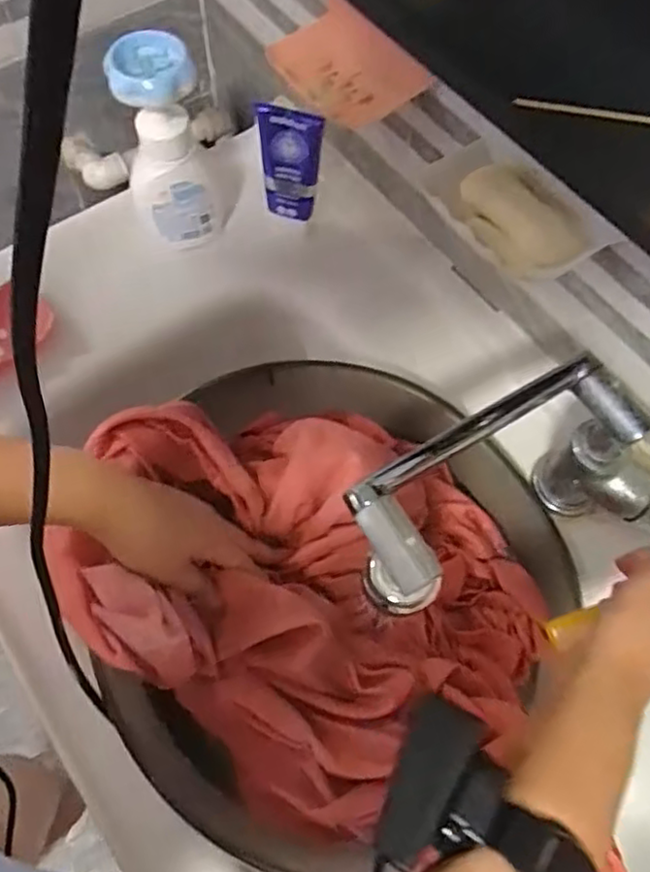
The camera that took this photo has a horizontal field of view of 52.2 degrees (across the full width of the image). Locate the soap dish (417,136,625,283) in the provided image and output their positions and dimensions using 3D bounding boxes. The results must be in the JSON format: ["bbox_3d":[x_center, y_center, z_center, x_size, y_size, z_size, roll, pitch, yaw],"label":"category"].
[{"bbox_3d":[0.135,-0.163,0.479,0.074,0.022,0.131,-38,72,-18],"label":"soap dish"}]

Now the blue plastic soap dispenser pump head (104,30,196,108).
[{"bbox_3d":[-0.140,-0.293,0.534,0.068,0.026,0.059,-11,66,-8],"label":"blue plastic soap dispenser pump head"}]

